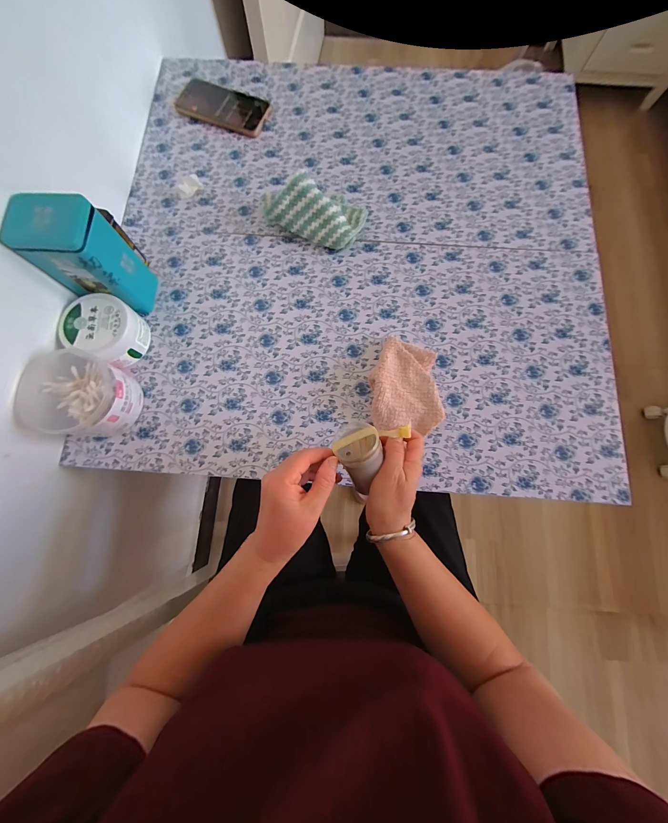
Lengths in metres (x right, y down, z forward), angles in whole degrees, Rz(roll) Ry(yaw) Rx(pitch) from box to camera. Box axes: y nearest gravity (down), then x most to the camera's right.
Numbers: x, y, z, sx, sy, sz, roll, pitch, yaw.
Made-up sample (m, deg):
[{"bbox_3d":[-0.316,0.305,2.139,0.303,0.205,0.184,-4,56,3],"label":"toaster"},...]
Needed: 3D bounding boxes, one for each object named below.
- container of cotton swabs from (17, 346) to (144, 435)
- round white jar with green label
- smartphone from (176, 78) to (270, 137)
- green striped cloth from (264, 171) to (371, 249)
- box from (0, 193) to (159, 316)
[{"bbox_3d":[-0.325,-0.019,0.383,0.099,0.072,0.104,0,78,0],"label":"container of cotton swabs"},{"bbox_3d":[-0.321,-0.112,0.412,0.084,0.058,0.083,0,78,0],"label":"round white jar with green label"},{"bbox_3d":[-0.201,-0.553,0.524,0.167,0.016,0.076,25,79,5],"label":"smartphone"},{"bbox_3d":[-0.029,-0.327,0.453,0.158,0.065,0.105,20,79,4],"label":"green striped cloth"},{"bbox_3d":[-0.320,-0.200,0.385,0.089,0.150,0.078,3,78,0],"label":"box"}]

